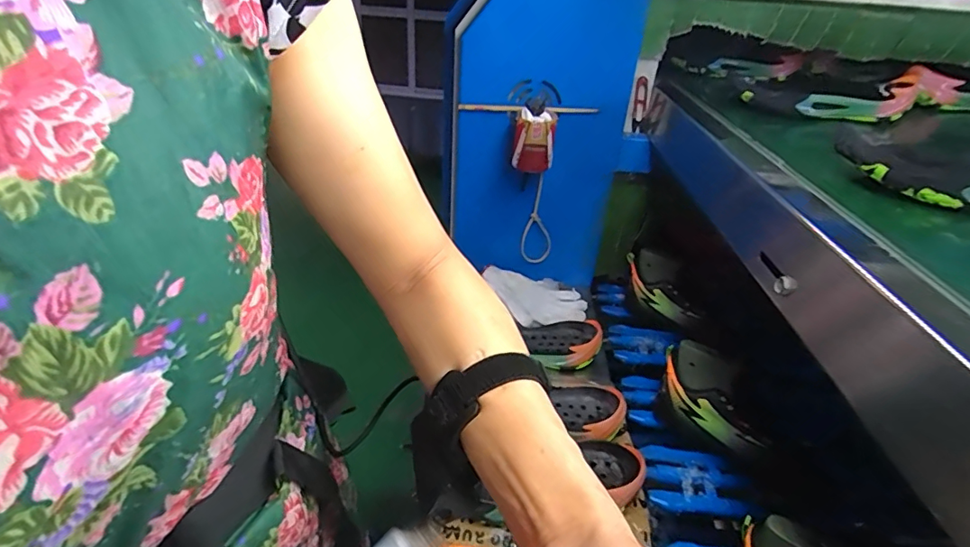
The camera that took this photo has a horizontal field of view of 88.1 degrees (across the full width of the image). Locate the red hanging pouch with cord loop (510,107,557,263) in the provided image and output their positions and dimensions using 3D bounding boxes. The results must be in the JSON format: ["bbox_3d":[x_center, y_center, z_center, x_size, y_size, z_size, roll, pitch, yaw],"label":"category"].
[{"bbox_3d":[0.079,-0.140,0.883,0.076,0.283,0.084,15,33,17],"label":"red hanging pouch with cord loop"}]

